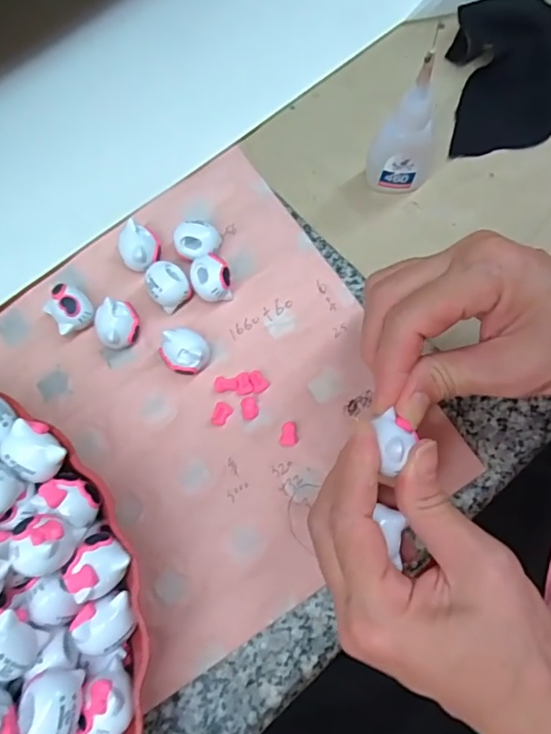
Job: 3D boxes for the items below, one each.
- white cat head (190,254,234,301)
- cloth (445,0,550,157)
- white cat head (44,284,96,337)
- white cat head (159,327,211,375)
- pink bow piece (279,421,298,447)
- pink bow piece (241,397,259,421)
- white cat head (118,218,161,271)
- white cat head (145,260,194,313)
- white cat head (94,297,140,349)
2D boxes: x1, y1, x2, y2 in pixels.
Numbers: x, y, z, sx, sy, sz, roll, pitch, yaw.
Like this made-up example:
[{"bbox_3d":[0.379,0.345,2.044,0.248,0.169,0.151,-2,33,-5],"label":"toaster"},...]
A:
[{"bbox_3d":[-0.036,-0.049,0.305,0.022,0.020,0.028,-20,74,-4],"label":"white cat head"},{"bbox_3d":[0.160,-0.183,0.336,0.102,0.025,0.090,-6,74,0],"label":"cloth"},{"bbox_3d":[-0.113,-0.031,0.301,0.022,0.022,0.028,-37,76,-9],"label":"white cat head"},{"bbox_3d":[-0.047,-0.008,0.293,0.024,0.020,0.024,0,74,1],"label":"white cat head"},{"bbox_3d":[0.008,0.035,0.287,0.009,0.005,0.013,11,74,5],"label":"pink bow piece"},{"bbox_3d":[-0.014,0.022,0.291,0.009,0.004,0.012,-13,74,-2],"label":"pink bow piece"},{"bbox_3d":[-0.077,-0.068,0.310,0.022,0.020,0.025,-18,74,-4],"label":"white cat head"},{"bbox_3d":[-0.060,-0.046,0.305,0.023,0.018,0.024,0,74,1],"label":"white cat head"},{"bbox_3d":[-0.086,-0.022,0.299,0.020,0.021,0.027,16,75,6],"label":"white cat head"}]

